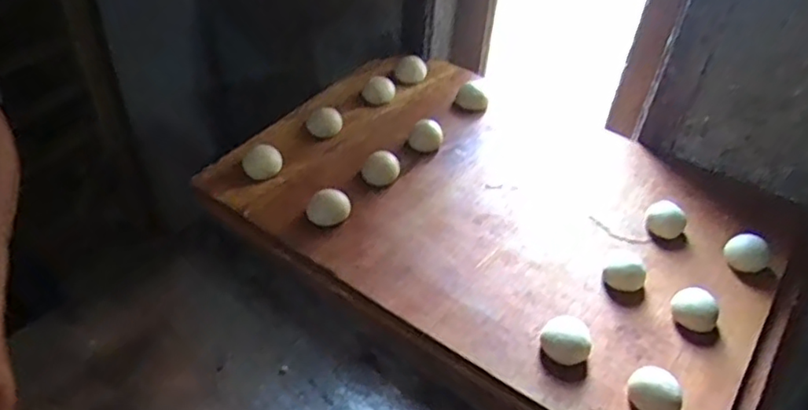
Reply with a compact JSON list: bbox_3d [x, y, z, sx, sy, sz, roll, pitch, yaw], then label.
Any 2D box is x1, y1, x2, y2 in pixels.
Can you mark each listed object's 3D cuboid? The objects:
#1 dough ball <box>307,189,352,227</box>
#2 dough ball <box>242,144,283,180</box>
[{"bbox_3d":[-0.081,0.005,0.683,0.046,0.028,0.035,-3,44,-8],"label":"dough ball"},{"bbox_3d":[-0.164,-0.048,0.730,0.043,0.024,0.042,2,44,-2],"label":"dough ball"}]

